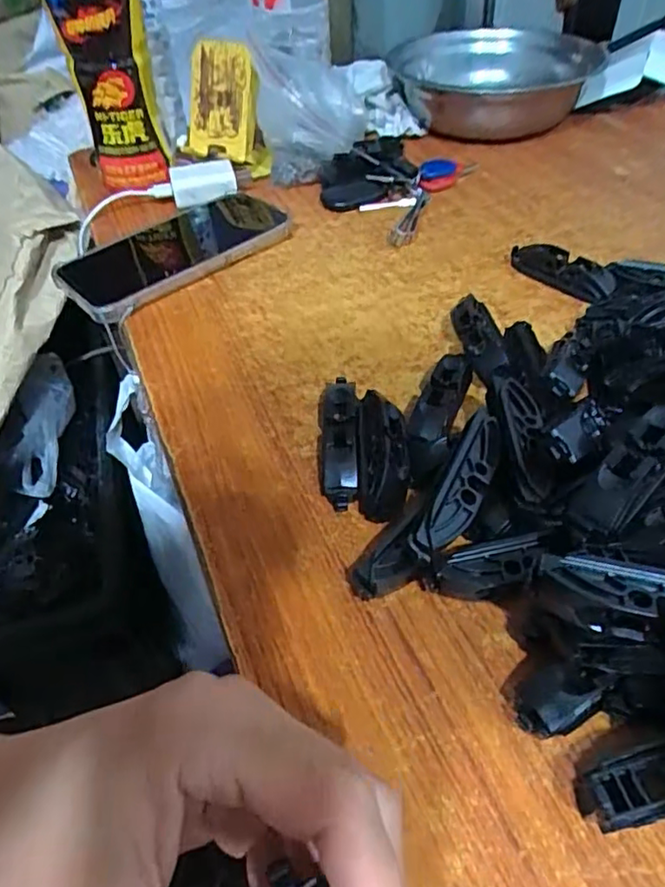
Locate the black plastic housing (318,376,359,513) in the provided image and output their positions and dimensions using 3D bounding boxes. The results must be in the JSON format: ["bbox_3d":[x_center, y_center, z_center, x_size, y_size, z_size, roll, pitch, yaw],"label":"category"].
[{"bbox_3d":[0.003,-0.003,0.301,0.020,0.018,0.078,-3,46,3],"label":"black plastic housing"}]

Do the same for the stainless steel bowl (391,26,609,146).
[{"bbox_3d":[0.151,-0.351,0.578,0.175,0.046,0.162,-4,54,6],"label":"stainless steel bowl"}]

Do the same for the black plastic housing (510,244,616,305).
[{"bbox_3d":[0.149,-0.112,0.390,0.024,0.020,0.073,-30,50,-21],"label":"black plastic housing"}]

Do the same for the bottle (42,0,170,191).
[{"bbox_3d":[-0.178,-0.305,0.482,0.066,0.185,0.075,-15,46,-8],"label":"bottle"}]

